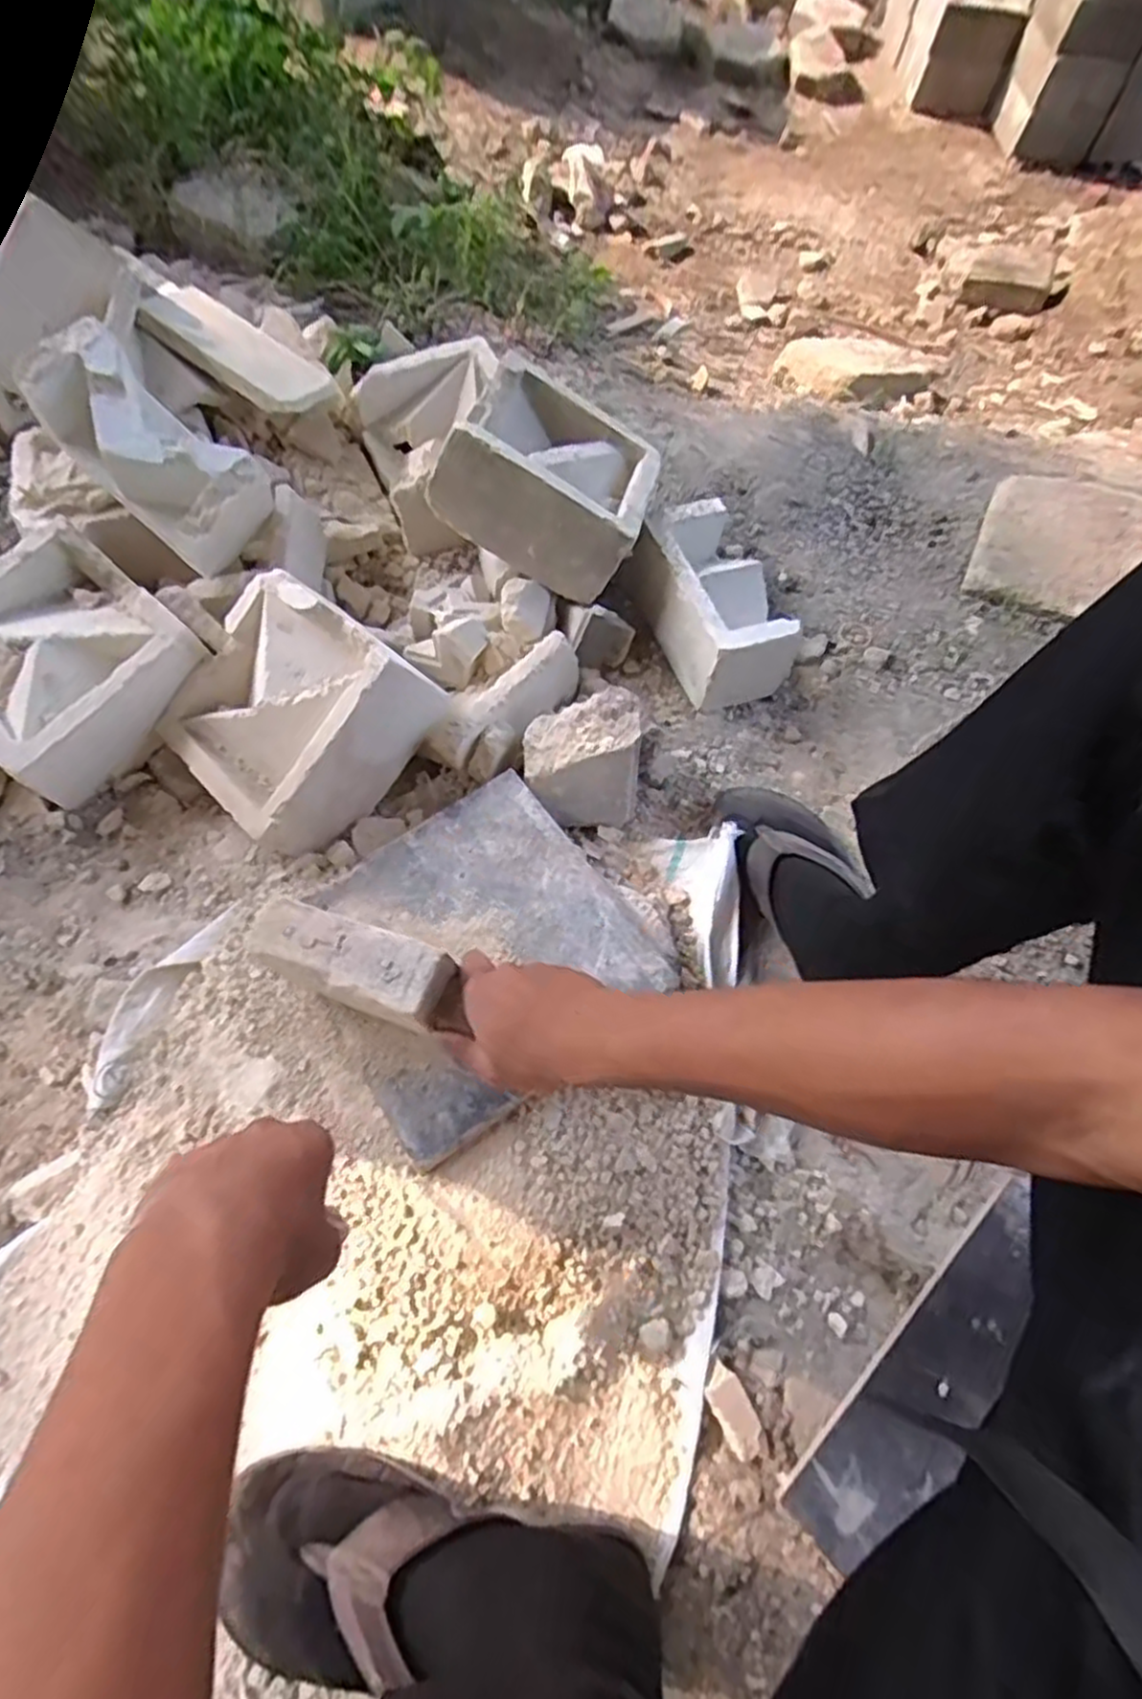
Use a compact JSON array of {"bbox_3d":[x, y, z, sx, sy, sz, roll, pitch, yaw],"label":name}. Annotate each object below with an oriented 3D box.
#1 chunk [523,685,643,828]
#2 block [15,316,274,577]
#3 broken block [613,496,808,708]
[{"bbox_3d":[0.011,-0.090,0.727,0.109,0.075,0.092,-5,65,-3],"label":"chunk"},{"bbox_3d":[-0.397,-0.378,0.738,0.209,0.115,0.096,41,66,-6],"label":"block"},{"bbox_3d":[0.154,-0.274,0.835,0.121,0.113,0.216,-20,67,-10],"label":"broken block"}]

